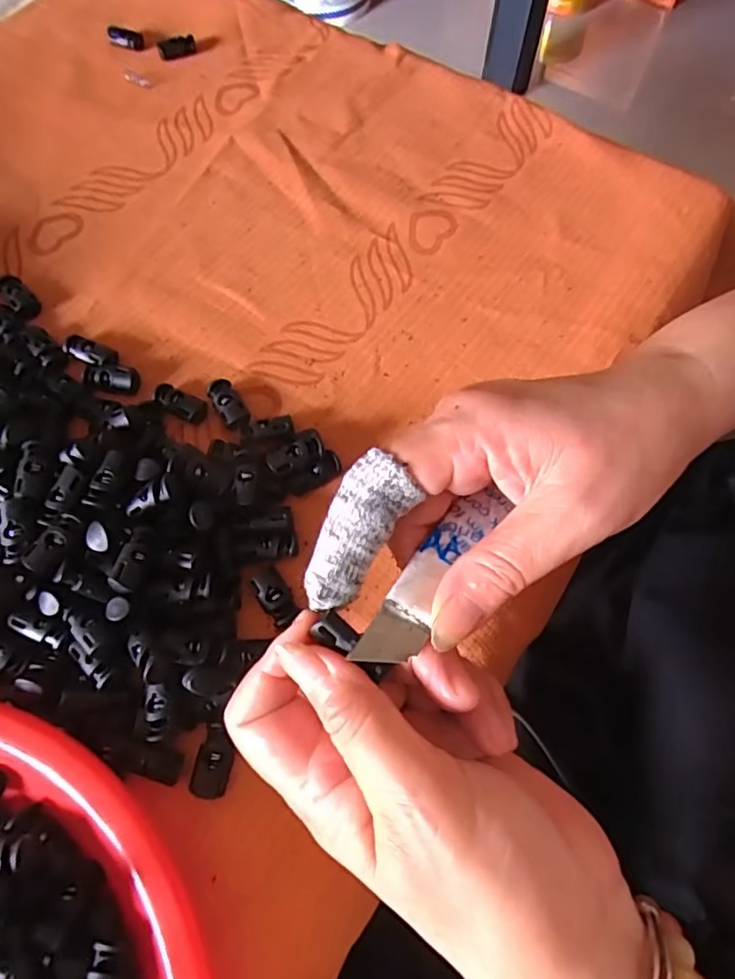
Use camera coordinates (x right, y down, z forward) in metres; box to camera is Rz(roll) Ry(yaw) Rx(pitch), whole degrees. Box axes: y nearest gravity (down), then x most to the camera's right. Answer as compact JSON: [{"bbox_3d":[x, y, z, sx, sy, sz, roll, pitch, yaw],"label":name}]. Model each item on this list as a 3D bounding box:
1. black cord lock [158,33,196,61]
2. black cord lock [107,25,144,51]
[{"bbox_3d":[-0.136,-0.317,0.410,0.027,0.009,0.011,-26,69,-12],"label":"black cord lock"},{"bbox_3d":[-0.176,-0.325,0.413,0.026,0.010,0.010,8,66,3],"label":"black cord lock"}]

